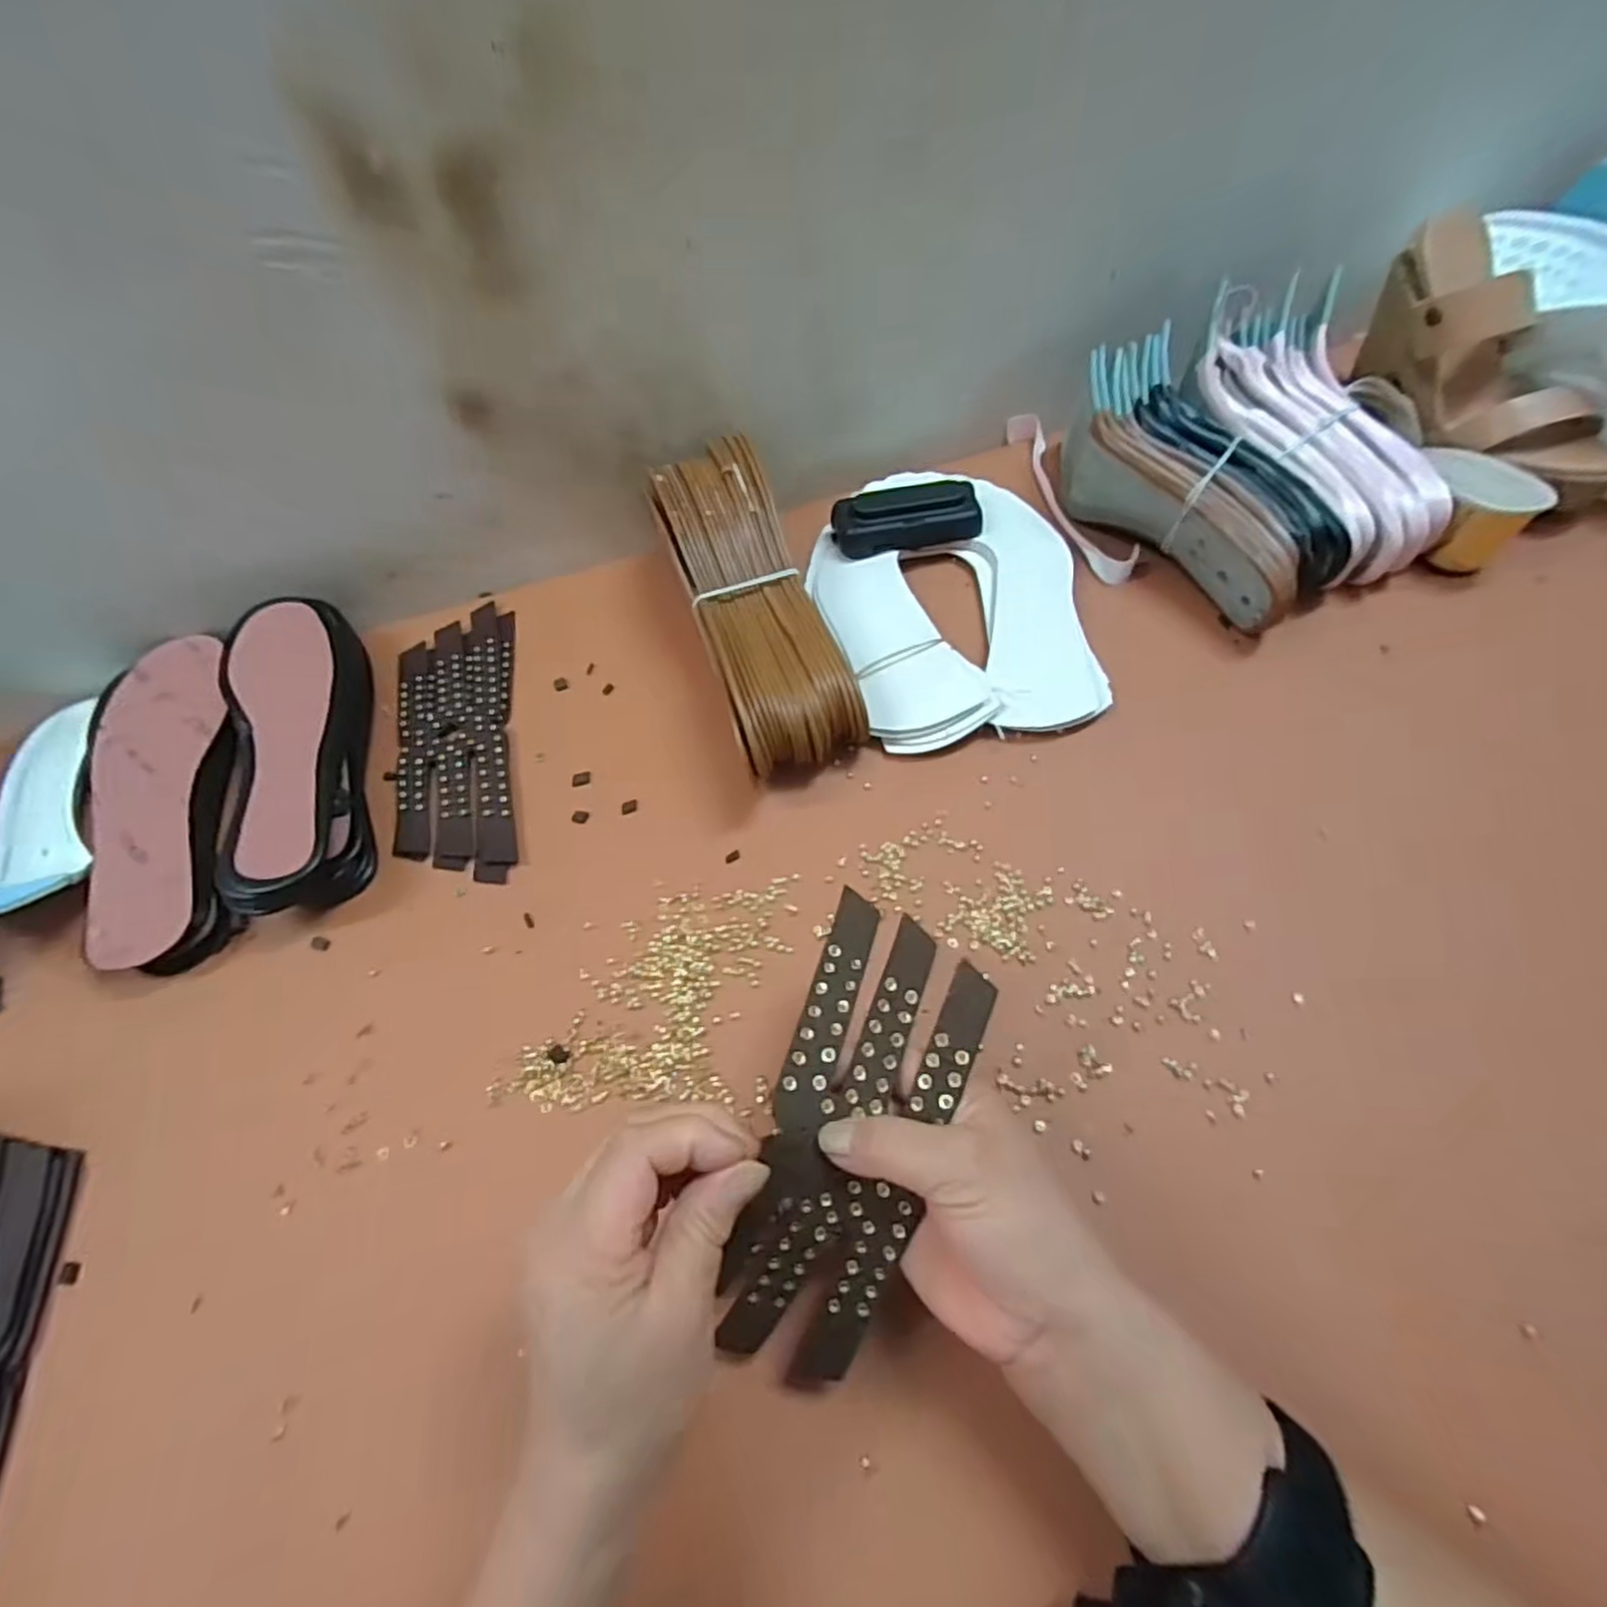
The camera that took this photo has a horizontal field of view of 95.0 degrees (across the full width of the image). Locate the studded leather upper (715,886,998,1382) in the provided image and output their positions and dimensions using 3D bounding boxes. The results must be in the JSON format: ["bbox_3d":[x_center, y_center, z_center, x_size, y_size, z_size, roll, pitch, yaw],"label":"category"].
[{"bbox_3d":[0.022,0.133,0.293,0.069,0.040,0.177,15,79,11],"label":"studded leather upper"}]

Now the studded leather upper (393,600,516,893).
[{"bbox_3d":[-0.232,-0.046,0.492,0.074,0.008,0.221,-12,60,-4],"label":"studded leather upper"}]

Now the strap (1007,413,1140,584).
[{"bbox_3d":[0.206,-0.243,0.578,0.037,0.020,0.198,-12,60,-4],"label":"strap"}]

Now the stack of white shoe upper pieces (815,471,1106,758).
[{"bbox_3d":[0.101,-0.144,0.517,0.173,0.030,0.232,-8,60,-2],"label":"stack of white shoe upper pieces"}]

